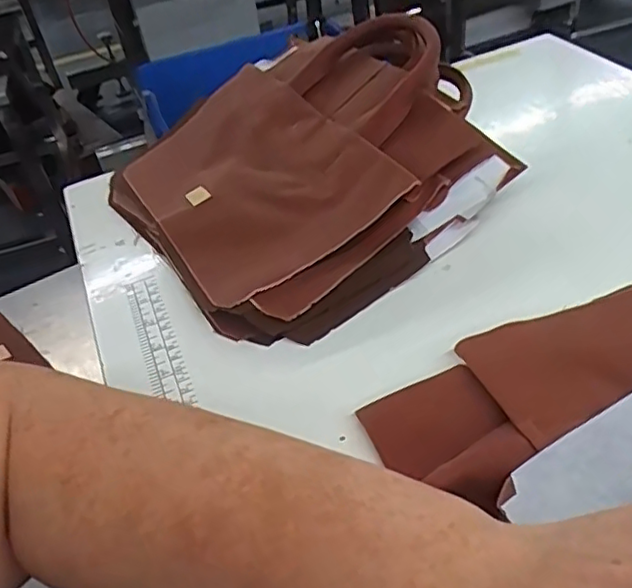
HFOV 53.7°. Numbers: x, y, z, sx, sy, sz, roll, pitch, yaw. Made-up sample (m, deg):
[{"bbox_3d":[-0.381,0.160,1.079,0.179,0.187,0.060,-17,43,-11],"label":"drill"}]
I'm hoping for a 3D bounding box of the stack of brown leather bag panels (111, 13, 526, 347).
[{"bbox_3d":[-0.012,-0.110,0.479,0.267,0.061,0.275,-40,51,-8],"label":"stack of brown leather bag panels"}]

